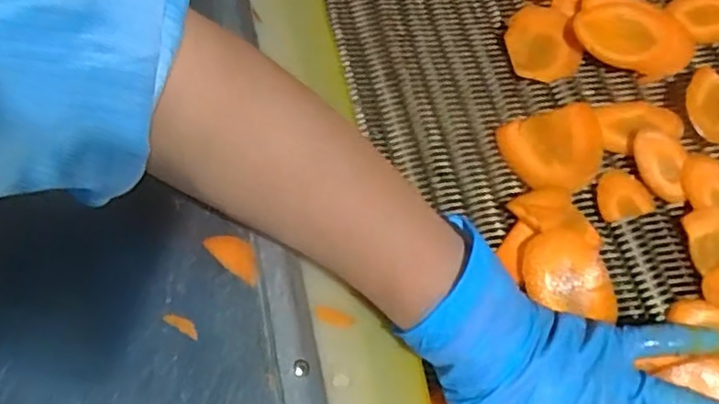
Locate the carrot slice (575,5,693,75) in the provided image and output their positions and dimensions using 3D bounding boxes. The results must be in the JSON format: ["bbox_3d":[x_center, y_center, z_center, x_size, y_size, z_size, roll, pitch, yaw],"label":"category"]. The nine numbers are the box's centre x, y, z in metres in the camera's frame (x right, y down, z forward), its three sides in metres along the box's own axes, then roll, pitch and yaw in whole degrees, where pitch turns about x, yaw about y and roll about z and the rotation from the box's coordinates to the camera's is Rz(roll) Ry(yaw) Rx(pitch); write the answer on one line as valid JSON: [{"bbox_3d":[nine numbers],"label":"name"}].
[{"bbox_3d":[0.186,-0.113,0.446,0.077,0.007,0.048,15,66,10],"label":"carrot slice"}]

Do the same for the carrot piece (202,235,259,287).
[{"bbox_3d":[-0.066,0.028,0.347,0.036,0.004,0.017,33,71,18],"label":"carrot piece"}]

